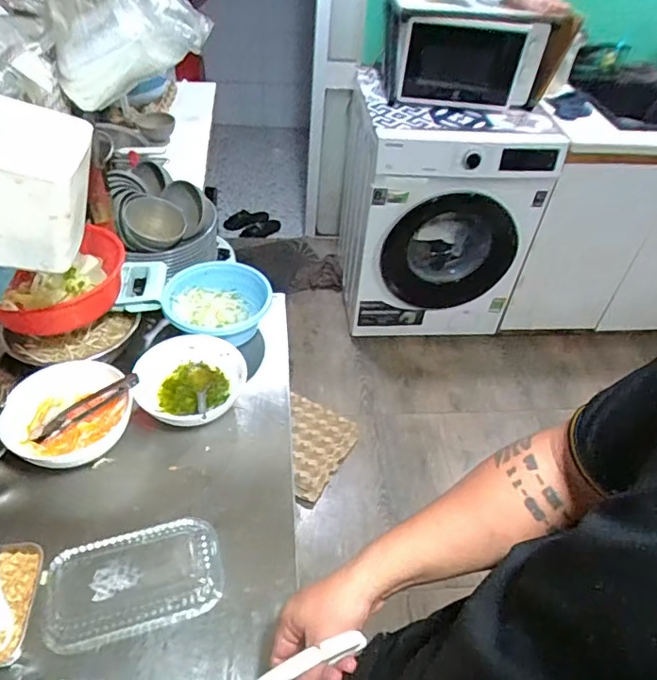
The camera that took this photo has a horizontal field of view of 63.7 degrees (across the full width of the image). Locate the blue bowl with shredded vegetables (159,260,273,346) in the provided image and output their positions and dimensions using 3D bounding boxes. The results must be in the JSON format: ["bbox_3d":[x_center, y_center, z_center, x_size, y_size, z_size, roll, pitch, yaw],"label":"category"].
[{"bbox_3d":[-0.209,-0.063,0.979,0.175,0.070,0.189,3,45,-3],"label":"blue bowl with shredded vegetables"}]

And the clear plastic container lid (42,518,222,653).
[{"bbox_3d":[-0.242,0.299,0.660,0.214,0.041,0.125,-11,47,-16],"label":"clear plastic container lid"}]

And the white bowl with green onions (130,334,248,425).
[{"bbox_3d":[-0.230,0.072,0.862,0.179,0.066,0.168,15,46,9],"label":"white bowl with green onions"}]

